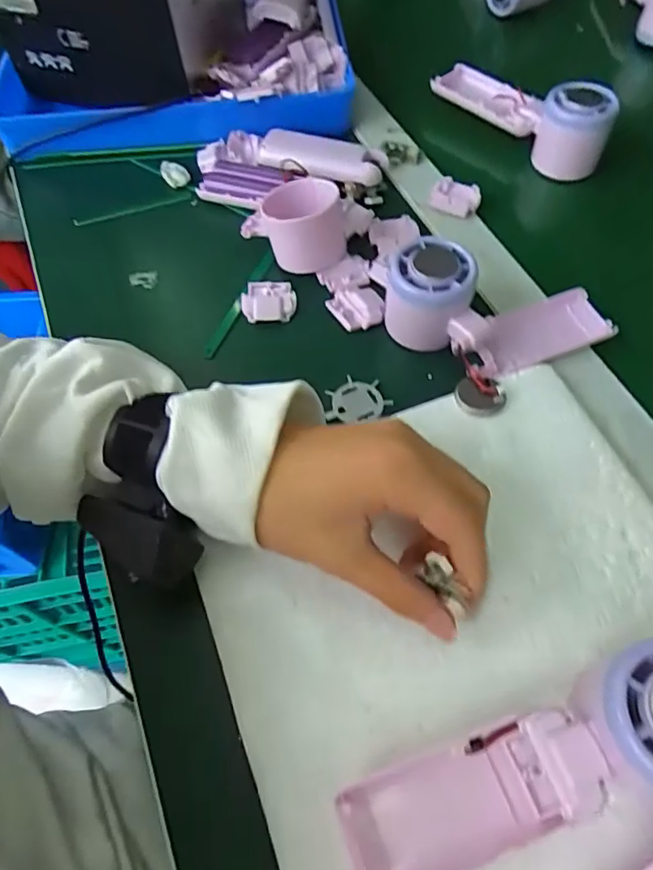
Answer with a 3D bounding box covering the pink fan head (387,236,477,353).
[{"bbox_3d":[0.067,-0.092,0.370,0.057,0.050,0.059,9,61,5],"label":"pink fan head"}]

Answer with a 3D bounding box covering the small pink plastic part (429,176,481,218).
[{"bbox_3d":[0.105,-0.194,0.456,0.039,0.016,0.029,27,64,14],"label":"small pink plastic part"}]

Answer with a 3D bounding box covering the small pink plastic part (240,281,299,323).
[{"bbox_3d":[-0.042,-0.096,0.409,0.039,0.013,0.032,0,61,0],"label":"small pink plastic part"}]

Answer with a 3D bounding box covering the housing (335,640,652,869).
[{"bbox_3d":[0.088,0.136,0.227,0.163,0.037,0.055,-25,60,2],"label":"housing"}]

